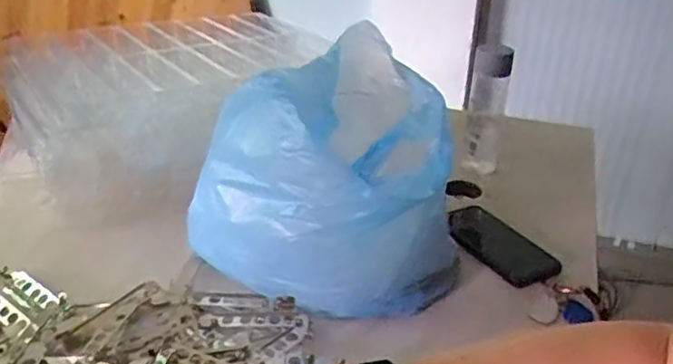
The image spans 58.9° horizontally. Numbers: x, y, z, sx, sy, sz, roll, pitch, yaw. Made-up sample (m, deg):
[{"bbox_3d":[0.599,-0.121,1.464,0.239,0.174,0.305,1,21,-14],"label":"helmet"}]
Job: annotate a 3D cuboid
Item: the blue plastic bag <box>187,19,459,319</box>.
[{"bbox_3d":[-0.004,0.002,0.663,0.265,0.225,0.245,-19,34,-34],"label":"blue plastic bag"}]

